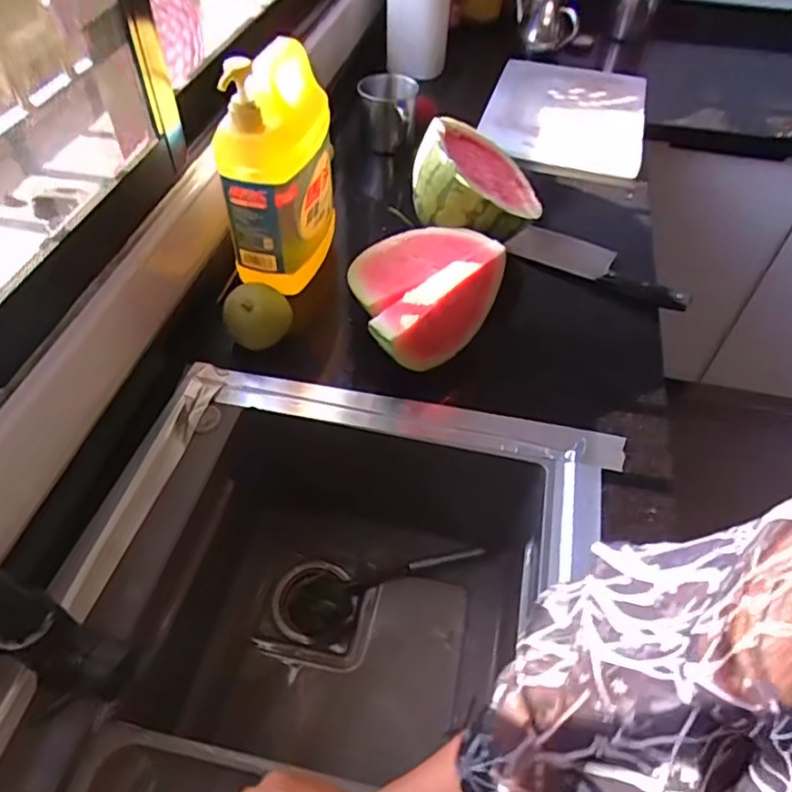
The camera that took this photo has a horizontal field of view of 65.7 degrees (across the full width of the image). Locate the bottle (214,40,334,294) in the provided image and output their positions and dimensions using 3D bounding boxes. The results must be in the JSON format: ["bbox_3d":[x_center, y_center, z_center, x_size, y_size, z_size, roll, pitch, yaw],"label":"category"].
[{"bbox_3d":[-0.144,-0.282,0.753,0.102,0.260,0.165,9,49,4],"label":"bottle"}]

